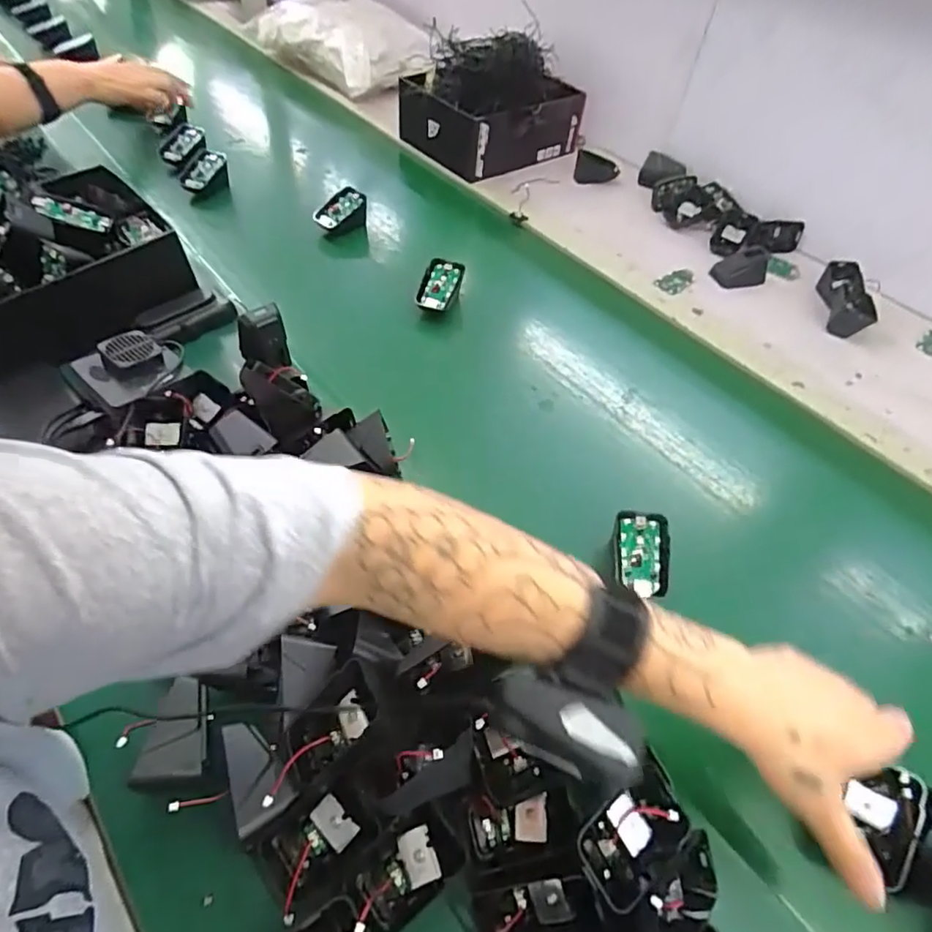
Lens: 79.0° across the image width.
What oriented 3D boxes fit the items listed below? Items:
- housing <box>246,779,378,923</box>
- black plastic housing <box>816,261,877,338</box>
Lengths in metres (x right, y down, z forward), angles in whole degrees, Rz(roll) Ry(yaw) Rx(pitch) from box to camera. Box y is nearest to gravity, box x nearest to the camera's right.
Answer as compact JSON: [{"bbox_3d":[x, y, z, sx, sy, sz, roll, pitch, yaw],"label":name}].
[{"bbox_3d":[-0.089,0.224,0.333,0.068,0.028,0.047,-28,60,-24],"label":"housing"},{"bbox_3d":[0.478,-0.209,0.715,0.043,0.035,0.123,14,52,5],"label":"black plastic housing"}]

